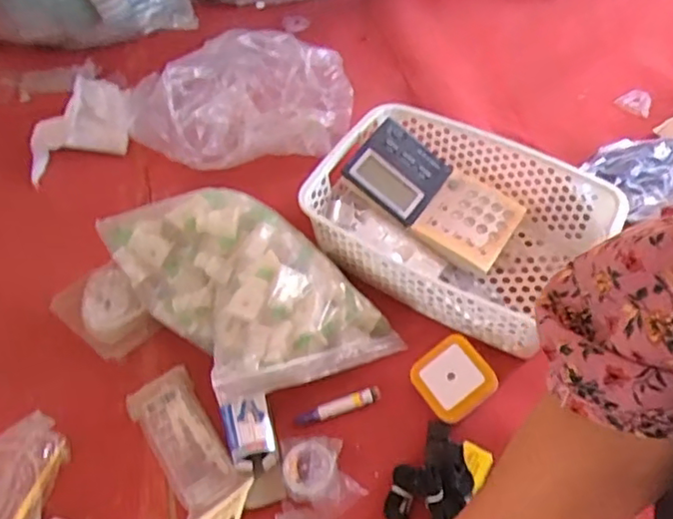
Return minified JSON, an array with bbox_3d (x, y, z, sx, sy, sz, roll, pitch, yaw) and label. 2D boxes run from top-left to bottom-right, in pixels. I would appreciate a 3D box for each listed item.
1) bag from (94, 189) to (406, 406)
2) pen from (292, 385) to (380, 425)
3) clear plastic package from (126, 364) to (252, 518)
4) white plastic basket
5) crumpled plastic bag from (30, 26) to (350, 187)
[{"bbox_3d":[-0.085,0.025,0.604,0.175,0.091,0.247,-35,60,-18],"label":"bag"},{"bbox_3d":[0.001,0.136,0.576,0.079,0.013,0.016,-16,54,-7],"label":"pen"},{"bbox_3d":[-0.138,0.161,0.566,0.058,0.009,0.134,-31,57,-17],"label":"clear plastic package"},{"bbox_3d":[0.115,-0.040,0.639,0.271,0.083,0.198,29,63,22],"label":"white plastic basket"},{"bbox_3d":[-0.181,-0.205,0.762,0.389,0.078,0.188,-8,53,-1],"label":"crumpled plastic bag"}]

